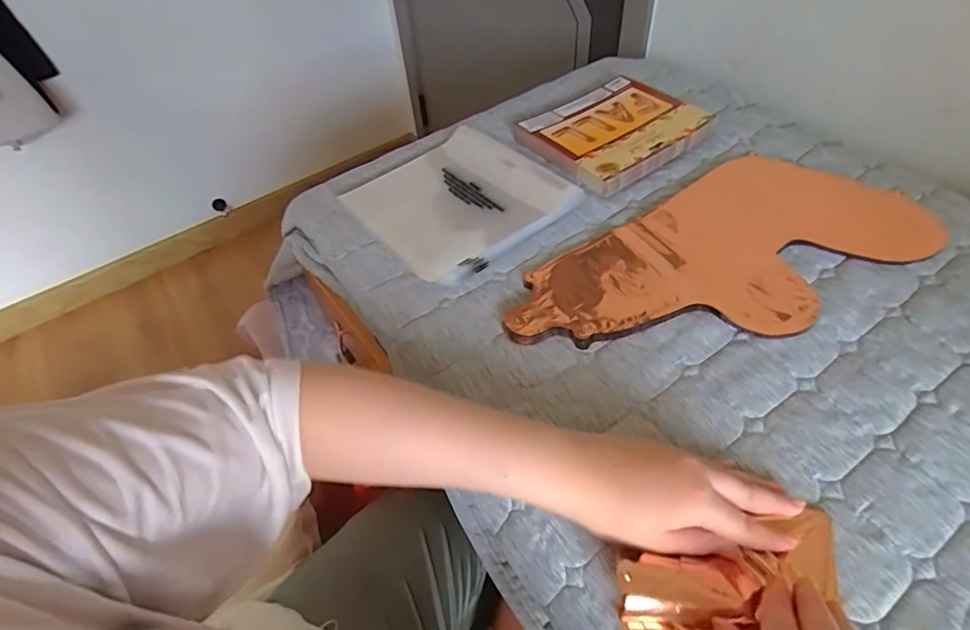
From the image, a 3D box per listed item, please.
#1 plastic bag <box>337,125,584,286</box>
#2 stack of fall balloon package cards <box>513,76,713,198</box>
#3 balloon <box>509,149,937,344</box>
[{"bbox_3d":[-0.032,-0.133,0.613,0.201,0.031,0.196,-35,54,-22],"label":"plastic bag"},{"bbox_3d":[0.166,-0.239,0.683,0.197,0.032,0.164,-33,54,-20],"label":"stack of fall balloon package cards"},{"bbox_3d":[0.237,-0.057,0.533,0.436,0.013,0.201,-27,52,-16],"label":"balloon"}]

